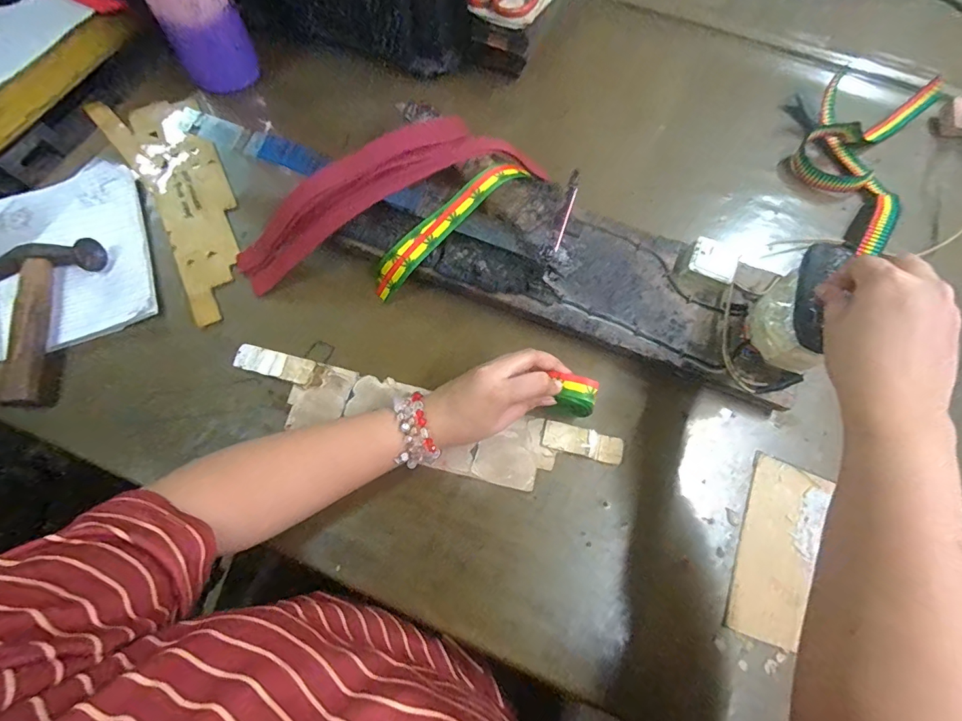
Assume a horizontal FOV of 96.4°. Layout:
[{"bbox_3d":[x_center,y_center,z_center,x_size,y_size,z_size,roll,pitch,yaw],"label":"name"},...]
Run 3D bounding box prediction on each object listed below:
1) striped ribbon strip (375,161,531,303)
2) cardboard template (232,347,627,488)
[{"bbox_3d":[-0.038,-0.141,0.452,0.199,0.034,0.032,-41,76,6],"label":"striped ribbon strip"},{"bbox_3d":[-0.061,0.064,0.432,0.397,0.010,0.073,15,69,3],"label":"cardboard template"}]

